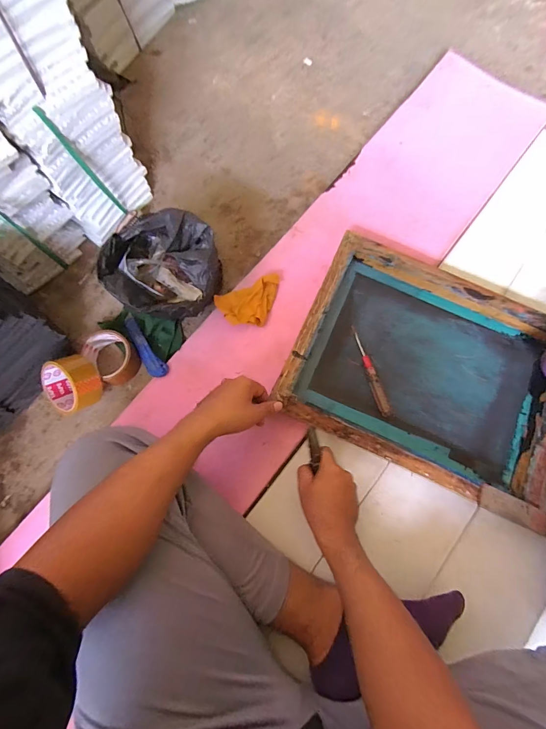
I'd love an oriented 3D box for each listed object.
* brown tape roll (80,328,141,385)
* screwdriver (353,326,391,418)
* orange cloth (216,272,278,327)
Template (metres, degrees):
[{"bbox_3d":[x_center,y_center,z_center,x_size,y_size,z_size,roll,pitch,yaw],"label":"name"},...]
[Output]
[{"bbox_3d":[-0.280,-0.014,0.599,0.074,0.043,0.090,-37,80,-7],"label":"brown tape roll"},{"bbox_3d":[0.172,0.012,0.605,0.023,0.024,0.168,-21,79,-4],"label":"screwdriver"},{"bbox_3d":[-0.036,-0.112,0.632,0.122,0.021,0.077,-22,79,-5],"label":"orange cloth"}]

